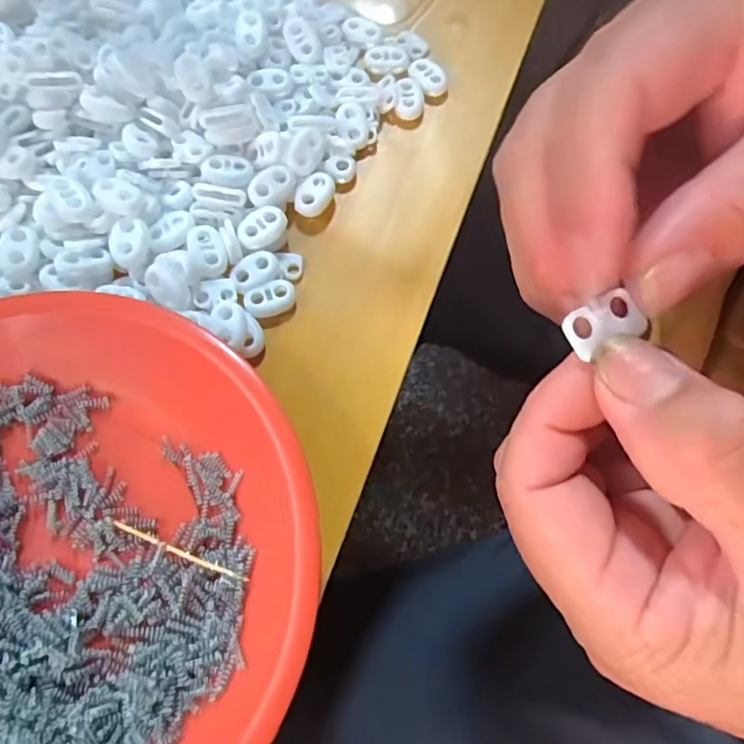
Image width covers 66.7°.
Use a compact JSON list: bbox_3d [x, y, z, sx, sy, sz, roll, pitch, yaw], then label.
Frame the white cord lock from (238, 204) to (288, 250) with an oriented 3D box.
[{"bbox_3d":[-0.048,-0.063,0.243,0.022,0.006,0.016,-41,75,-12],"label":"white cord lock"}]

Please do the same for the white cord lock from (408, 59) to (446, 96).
[{"bbox_3d":[0.027,-0.146,0.278,0.014,0.006,0.022,-26,73,-8],"label":"white cord lock"}]

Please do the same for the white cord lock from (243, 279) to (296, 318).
[{"bbox_3d":[-0.043,-0.031,0.241,0.021,0.005,0.013,-22,72,-7],"label":"white cord lock"}]

